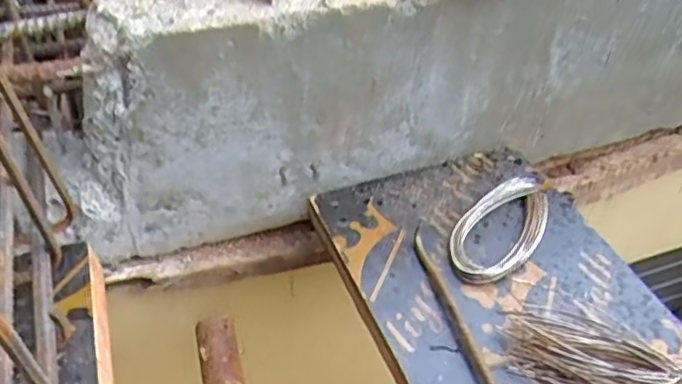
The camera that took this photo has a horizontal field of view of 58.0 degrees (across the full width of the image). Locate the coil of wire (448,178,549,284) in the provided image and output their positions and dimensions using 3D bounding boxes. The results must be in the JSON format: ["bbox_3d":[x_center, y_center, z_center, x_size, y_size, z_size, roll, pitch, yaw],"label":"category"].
[{"bbox_3d":[0.198,0.041,0.729,0.190,0.024,0.083,-33,54,-31],"label":"coil of wire"}]

